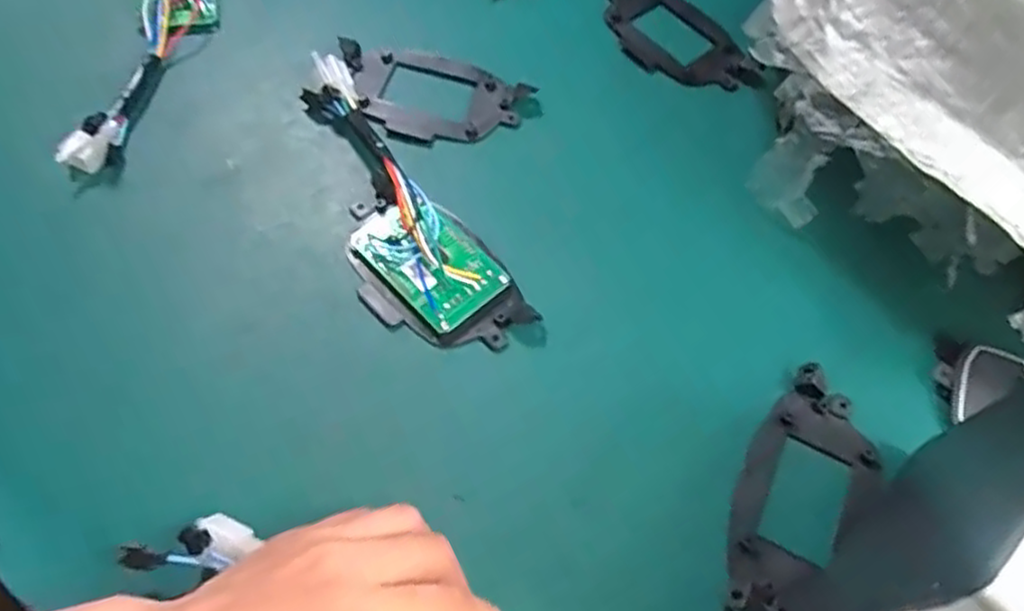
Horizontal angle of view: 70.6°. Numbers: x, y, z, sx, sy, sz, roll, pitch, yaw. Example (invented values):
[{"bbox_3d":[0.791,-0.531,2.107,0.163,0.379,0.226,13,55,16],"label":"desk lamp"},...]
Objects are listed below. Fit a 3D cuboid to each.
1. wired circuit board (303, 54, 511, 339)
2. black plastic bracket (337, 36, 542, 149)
[{"bbox_3d":[-0.073,-0.066,0.394,0.055,0.021,0.182,-30,67,-19],"label":"wired circuit board"},{"bbox_3d":[-0.052,-0.128,0.436,0.117,0.009,0.066,16,60,5],"label":"black plastic bracket"}]

